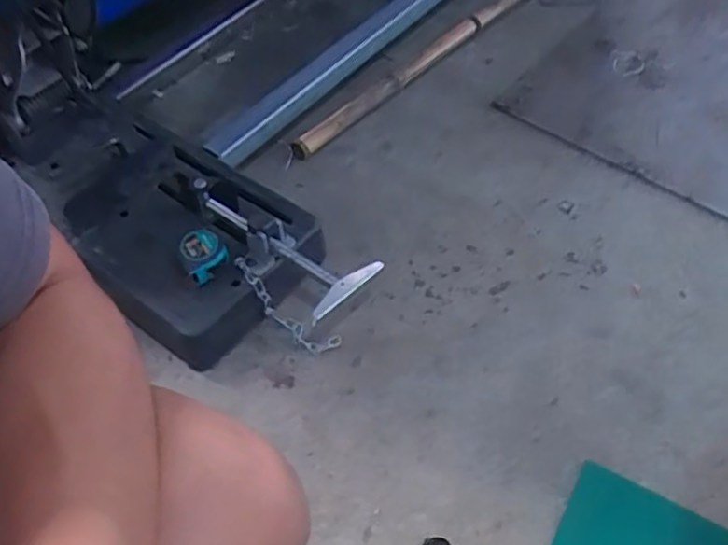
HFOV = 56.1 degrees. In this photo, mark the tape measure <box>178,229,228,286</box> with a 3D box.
[{"bbox_3d":[-0.197,-0.023,0.843,0.053,0.036,0.055,-1,53,1],"label":"tape measure"}]

